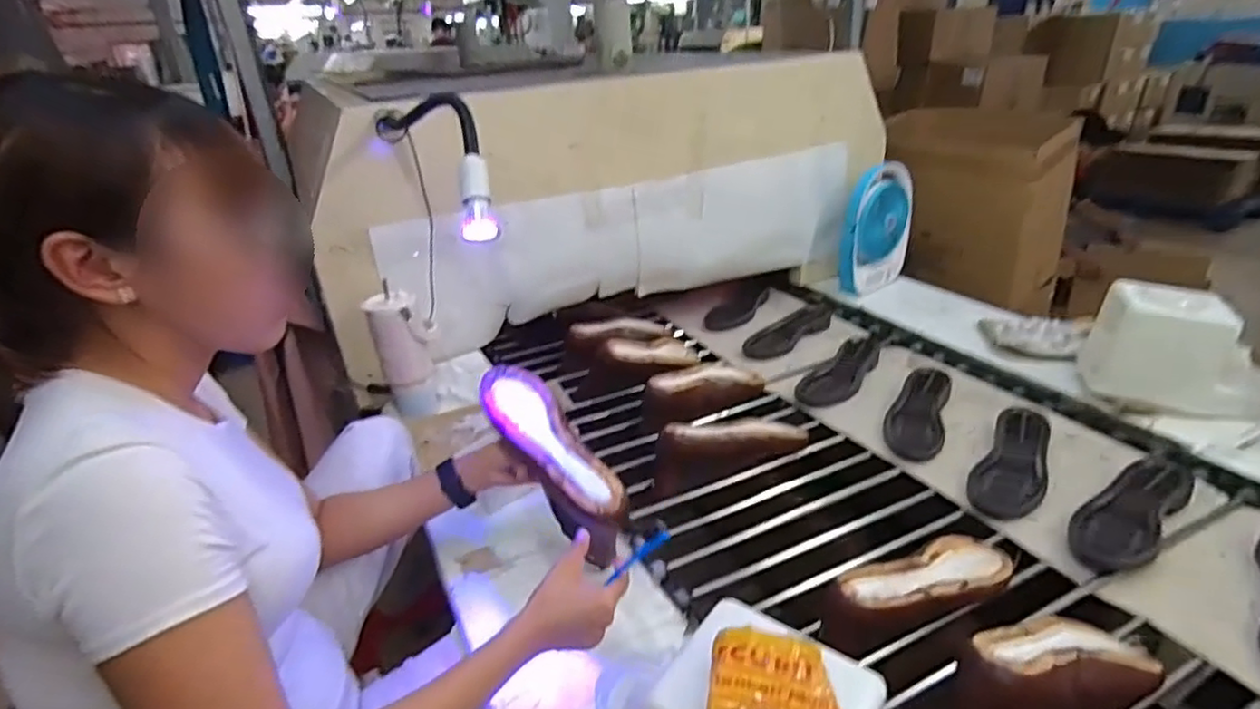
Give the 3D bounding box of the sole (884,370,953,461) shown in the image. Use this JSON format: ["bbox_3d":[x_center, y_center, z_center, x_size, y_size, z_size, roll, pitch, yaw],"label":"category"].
[{"bbox_3d":[0.518,0.096,1.143,0.093,0.015,0.286,10,30,26],"label":"sole"}]

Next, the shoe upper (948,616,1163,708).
[{"bbox_3d":[0.404,0.326,0.632,0.280,0.124,0.086,-14,28,-19],"label":"shoe upper"}]

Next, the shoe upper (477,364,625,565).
[{"bbox_3d":[-0.099,0.126,0.788,0.082,0.072,0.282,-24,63,-34],"label":"shoe upper"}]

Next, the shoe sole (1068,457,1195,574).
[{"bbox_3d":[0.682,0.212,0.868,0.241,0.041,0.096,-22,31,-31],"label":"shoe sole"}]

